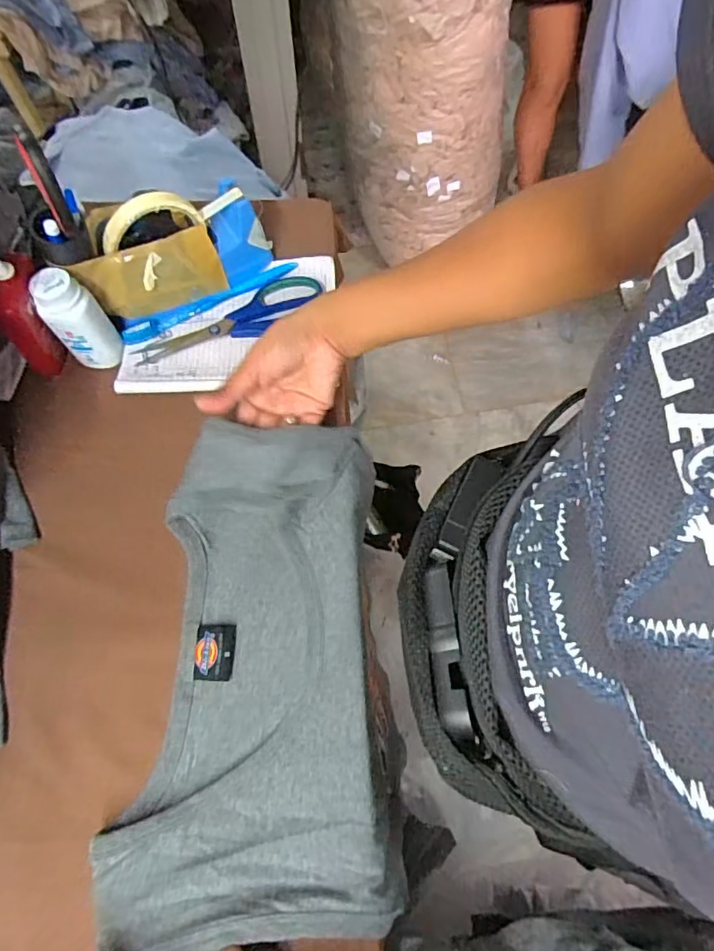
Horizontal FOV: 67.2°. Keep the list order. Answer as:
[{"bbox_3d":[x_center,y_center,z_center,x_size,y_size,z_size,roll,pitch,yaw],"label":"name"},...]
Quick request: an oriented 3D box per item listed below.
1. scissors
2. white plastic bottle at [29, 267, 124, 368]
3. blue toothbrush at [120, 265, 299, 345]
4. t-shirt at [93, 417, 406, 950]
[{"bbox_3d":[-0.121,-0.148,0.520,0.186,0.013,0.046,-30,72,-10],"label":"scissors"},{"bbox_3d":[-0.243,-0.135,0.468,0.044,0.097,0.035,-38,74,-13],"label":"white plastic bottle"},{"bbox_3d":[-0.141,-0.171,0.527,0.181,0.013,0.014,-28,72,-10],"label":"blue toothbrush"},{"bbox_3d":[-0.069,0.134,0.409,0.191,0.046,0.361,1,71,0],"label":"t-shirt"}]

